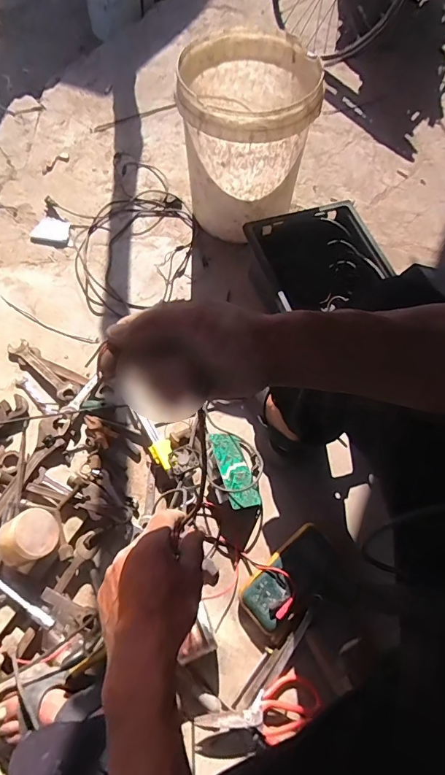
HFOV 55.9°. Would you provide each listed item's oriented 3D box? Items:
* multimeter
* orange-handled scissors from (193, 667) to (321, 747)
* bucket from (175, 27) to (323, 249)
[{"bbox_3d":[0.125,0.338,0.749,0.190,0.051,0.097,-40,74,-18],"label":"multimeter"},{"bbox_3d":[0.065,0.528,0.671,0.193,0.024,0.077,-19,69,-11],"label":"orange-handled scissors"},{"bbox_3d":[0.051,-0.595,1.020,0.295,0.321,0.314,5,66,-1],"label":"bucket"}]

